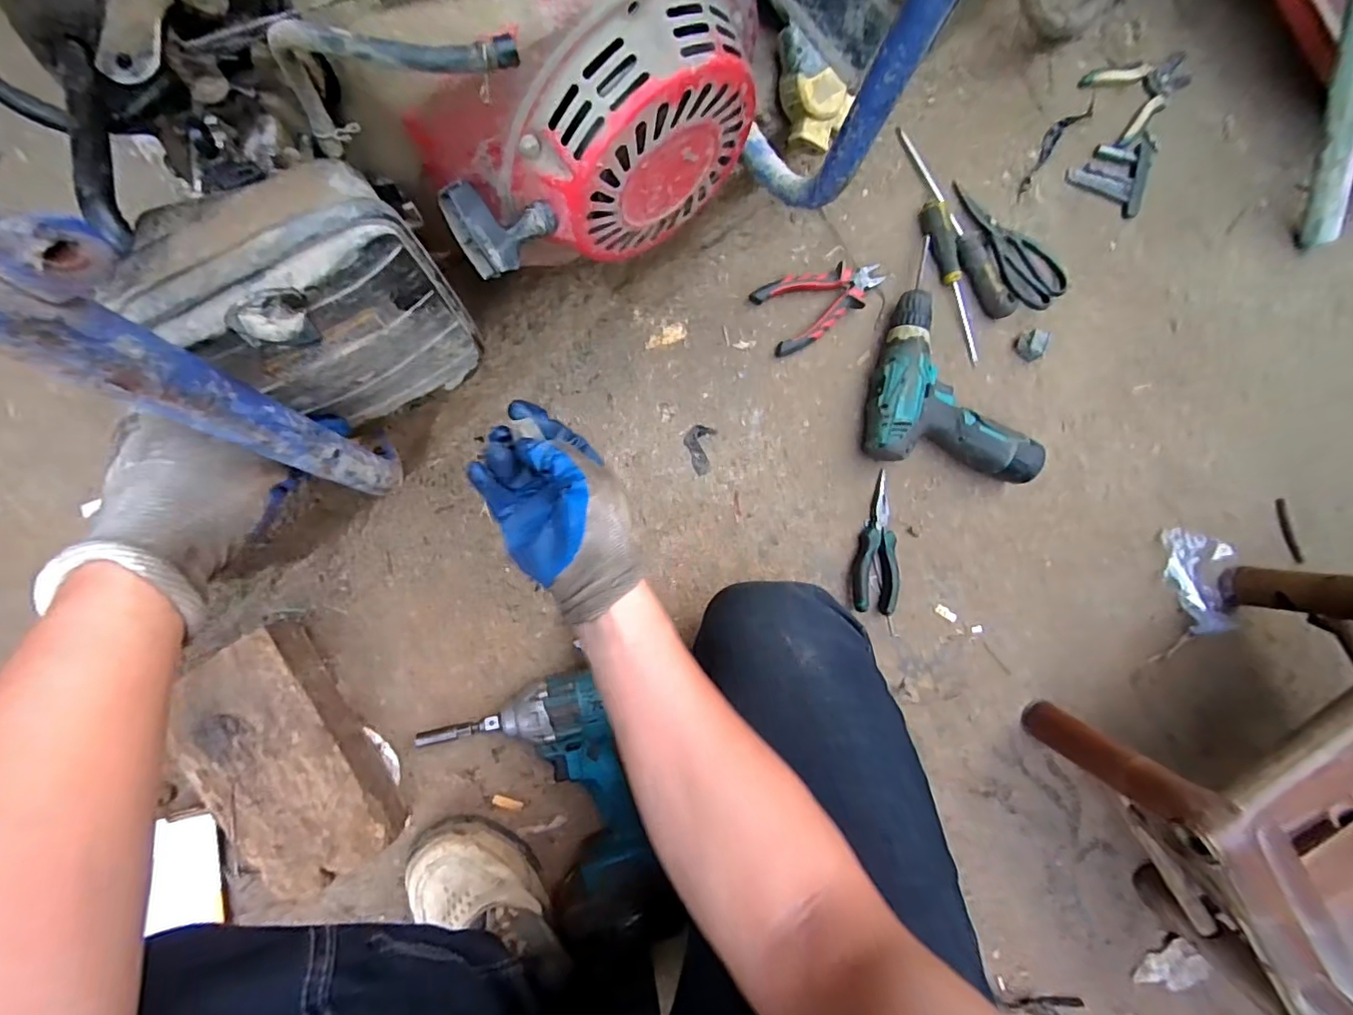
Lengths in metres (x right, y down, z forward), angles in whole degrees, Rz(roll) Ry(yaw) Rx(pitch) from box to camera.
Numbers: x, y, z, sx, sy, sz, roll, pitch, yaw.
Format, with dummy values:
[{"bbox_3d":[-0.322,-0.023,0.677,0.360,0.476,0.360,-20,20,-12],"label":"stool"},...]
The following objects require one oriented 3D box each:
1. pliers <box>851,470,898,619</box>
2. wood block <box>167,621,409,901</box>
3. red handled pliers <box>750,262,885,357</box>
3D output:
[{"bbox_3d":[0.218,0.039,0.622,0.047,0.017,0.145,9,81,-2],"label":"pliers"},{"bbox_3d":[-0.336,0.223,0.506,0.113,0.078,0.208,-32,85,-8],"label":"wood block"},{"bbox_3d":[0.156,-0.225,0.620,0.132,0.023,0.073,-25,84,-7],"label":"red handled pliers"}]

